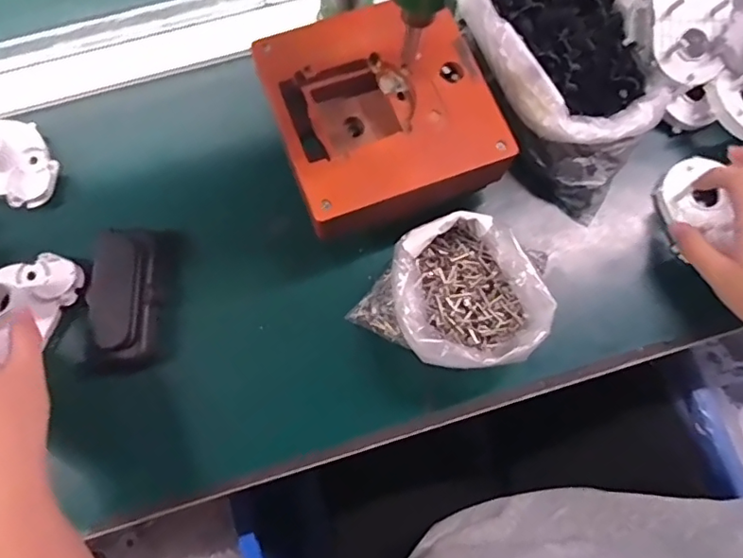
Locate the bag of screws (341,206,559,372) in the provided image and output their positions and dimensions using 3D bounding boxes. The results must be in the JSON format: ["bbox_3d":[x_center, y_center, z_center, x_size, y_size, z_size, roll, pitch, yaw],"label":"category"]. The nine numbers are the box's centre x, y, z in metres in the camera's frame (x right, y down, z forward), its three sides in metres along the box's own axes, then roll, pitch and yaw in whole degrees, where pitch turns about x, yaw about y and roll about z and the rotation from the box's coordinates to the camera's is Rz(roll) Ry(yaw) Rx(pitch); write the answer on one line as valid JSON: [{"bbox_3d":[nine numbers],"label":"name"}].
[{"bbox_3d":[0.065,0.017,0.405,0.115,0.069,0.110,41,79,9],"label":"bag of screws"}]

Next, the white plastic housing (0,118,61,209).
[{"bbox_3d":[-0.306,-0.100,0.442,0.100,0.030,0.070,6,76,1],"label":"white plastic housing"}]

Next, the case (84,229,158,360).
[{"bbox_3d":[-0.189,0.011,0.412,0.052,0.021,0.100,-3,76,-1],"label":"case"}]

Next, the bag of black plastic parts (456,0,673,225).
[{"bbox_3d":[0.160,-0.175,0.449,0.132,0.066,0.229,-17,76,-5],"label":"bag of black plastic parts"}]

